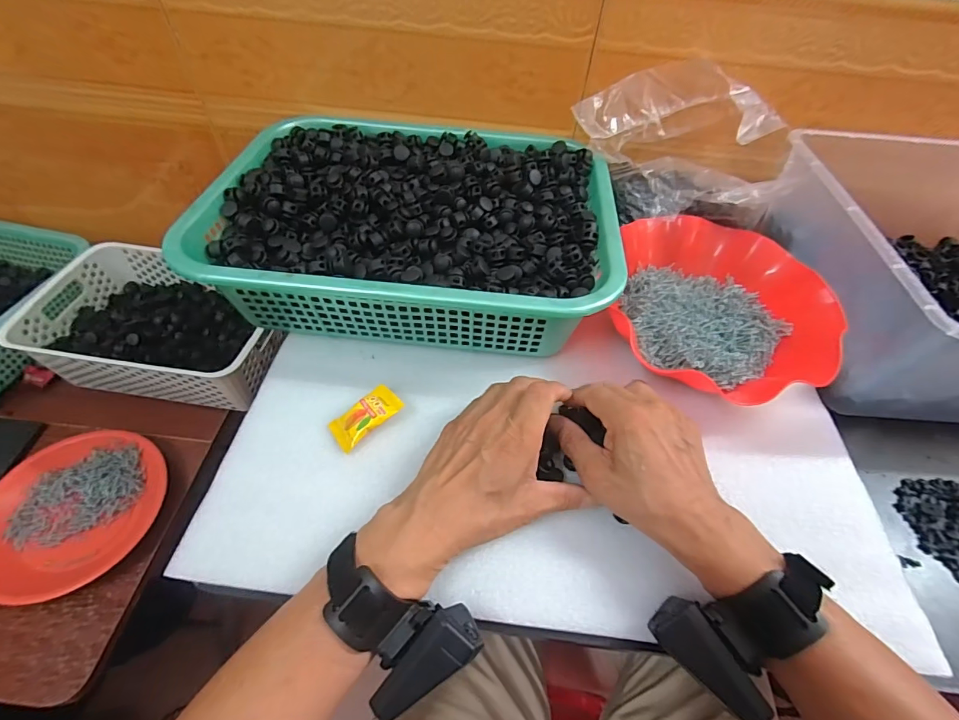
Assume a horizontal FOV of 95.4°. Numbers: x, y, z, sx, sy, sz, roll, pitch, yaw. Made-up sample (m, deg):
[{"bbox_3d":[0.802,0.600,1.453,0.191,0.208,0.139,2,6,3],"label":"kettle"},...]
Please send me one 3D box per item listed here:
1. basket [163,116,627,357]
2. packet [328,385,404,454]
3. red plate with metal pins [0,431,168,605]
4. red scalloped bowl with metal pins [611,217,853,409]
[{"bbox_3d":[-0.064,-0.145,0.458,0.385,0.089,0.293,5,53,1],"label":"basket"},{"bbox_3d":[-0.096,0.048,0.371,0.058,0.020,0.031,-35,62,-26],"label":"packet"},{"bbox_3d":[-0.486,0.173,0.524,0.190,0.030,0.191,2,53,-2],"label":"red plate with metal pins"},{"bbox_3d":[0.230,-0.054,0.437,0.196,0.053,0.216,-13,55,-13],"label":"red scalloped bowl with metal pins"}]

